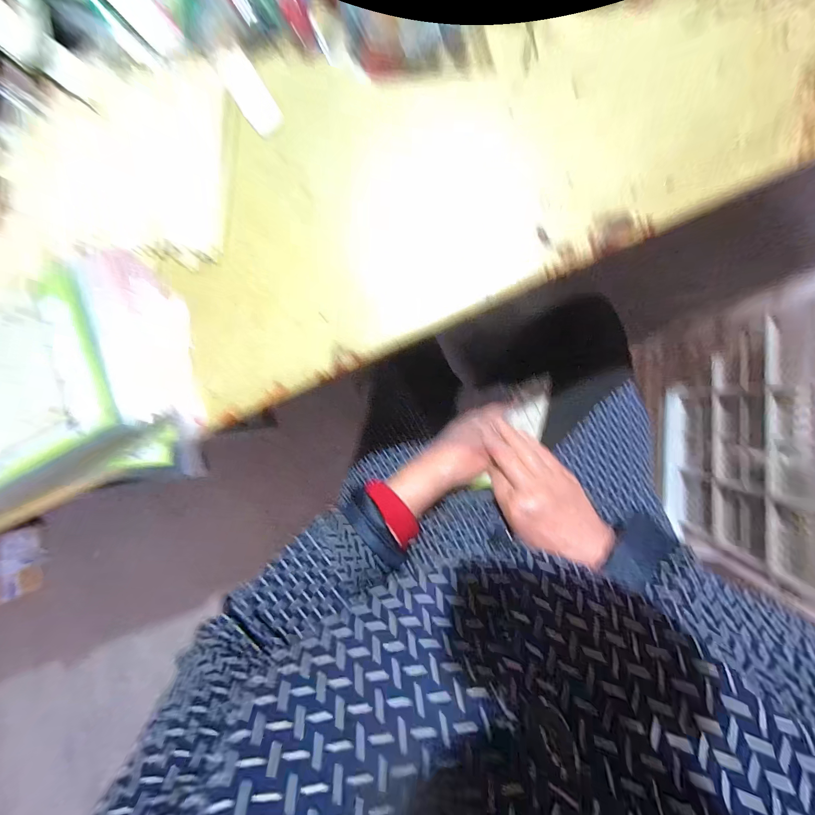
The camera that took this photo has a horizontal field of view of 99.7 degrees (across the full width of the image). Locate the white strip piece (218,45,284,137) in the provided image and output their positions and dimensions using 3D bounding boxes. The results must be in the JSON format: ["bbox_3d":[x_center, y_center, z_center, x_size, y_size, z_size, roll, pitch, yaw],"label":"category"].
[{"bbox_3d":[-0.136,-0.270,0.293,0.028,0.004,0.075,-34,84,8],"label":"white strip piece"}]

